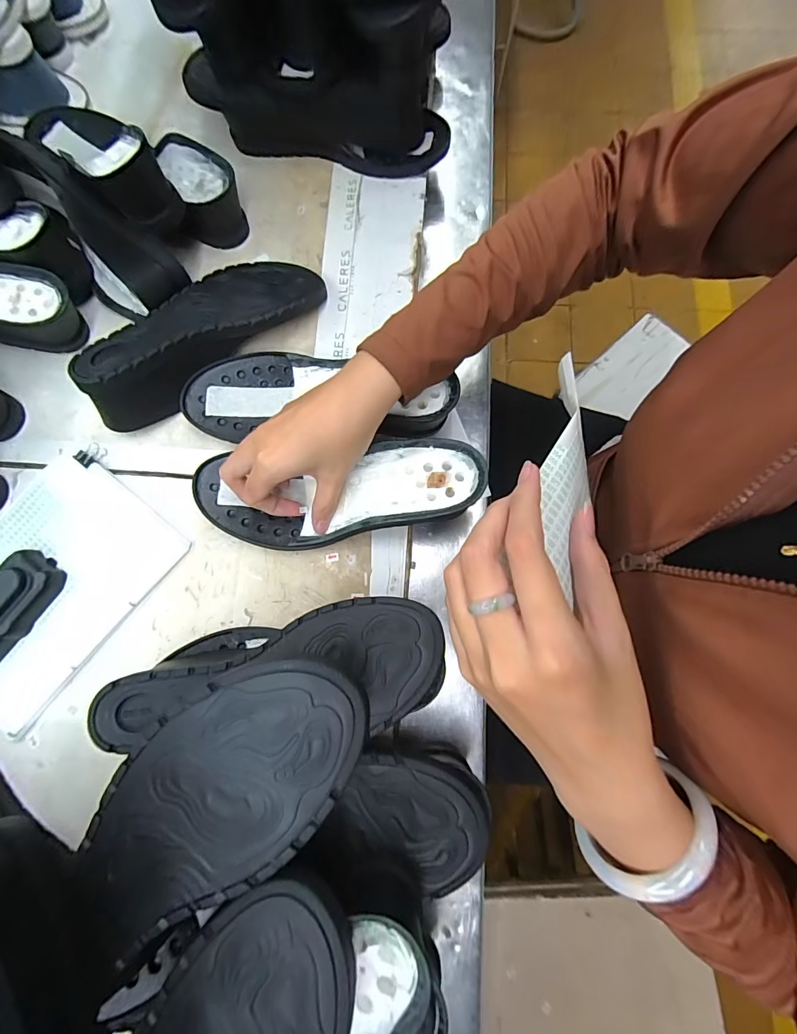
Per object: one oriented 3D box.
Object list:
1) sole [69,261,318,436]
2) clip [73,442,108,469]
[{"bbox_3d":[-0.187,-0.182,0.402,0.240,0.061,0.089,-39,81,-8],"label":"sole"},{"bbox_3d":[-0.300,-0.061,0.406,0.022,0.008,0.024,38,80,8],"label":"clip"}]

